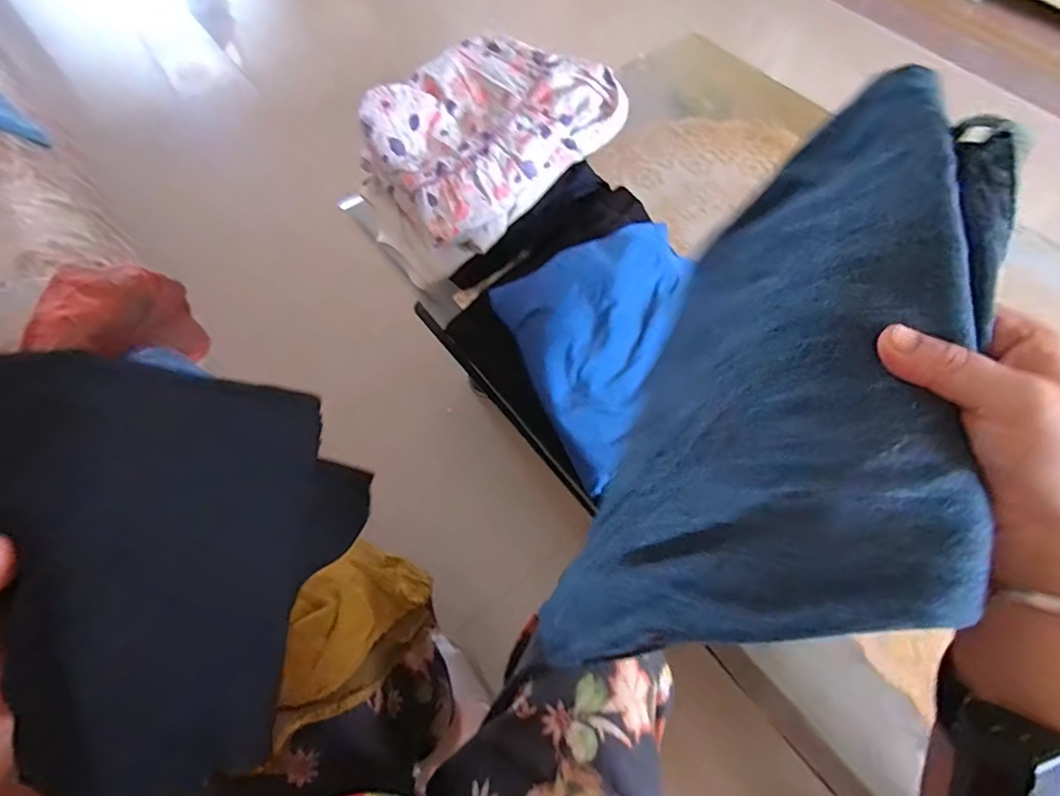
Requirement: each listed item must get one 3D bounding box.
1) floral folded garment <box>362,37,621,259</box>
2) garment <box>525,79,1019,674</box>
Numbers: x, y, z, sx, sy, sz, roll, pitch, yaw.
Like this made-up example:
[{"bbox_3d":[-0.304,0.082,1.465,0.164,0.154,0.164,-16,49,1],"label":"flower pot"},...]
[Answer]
[{"bbox_3d":[-0.055,-0.344,0.663,0.289,0.085,0.228,-40,79,0],"label":"floral folded garment"},{"bbox_3d":[0.149,0.007,0.307,0.147,0.208,0.318,24,64,10],"label":"garment"}]

